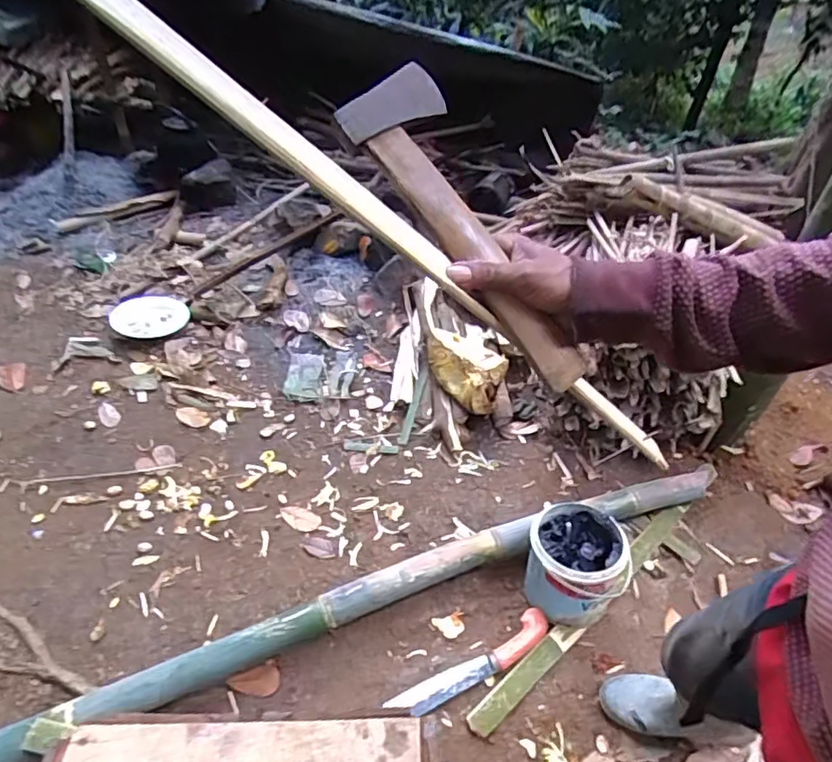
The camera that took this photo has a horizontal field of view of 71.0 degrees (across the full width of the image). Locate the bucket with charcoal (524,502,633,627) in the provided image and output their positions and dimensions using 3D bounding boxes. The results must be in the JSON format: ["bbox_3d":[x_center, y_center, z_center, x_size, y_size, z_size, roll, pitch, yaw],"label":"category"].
[{"bbox_3d":[0.329,0.371,1.207,0.192,0.187,0.187,3,43,-3],"label":"bucket with charcoal"}]

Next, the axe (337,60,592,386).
[{"bbox_3d":[0.043,-0.113,0.439,0.076,0.025,0.268,-32,88,-34],"label":"axe"}]

